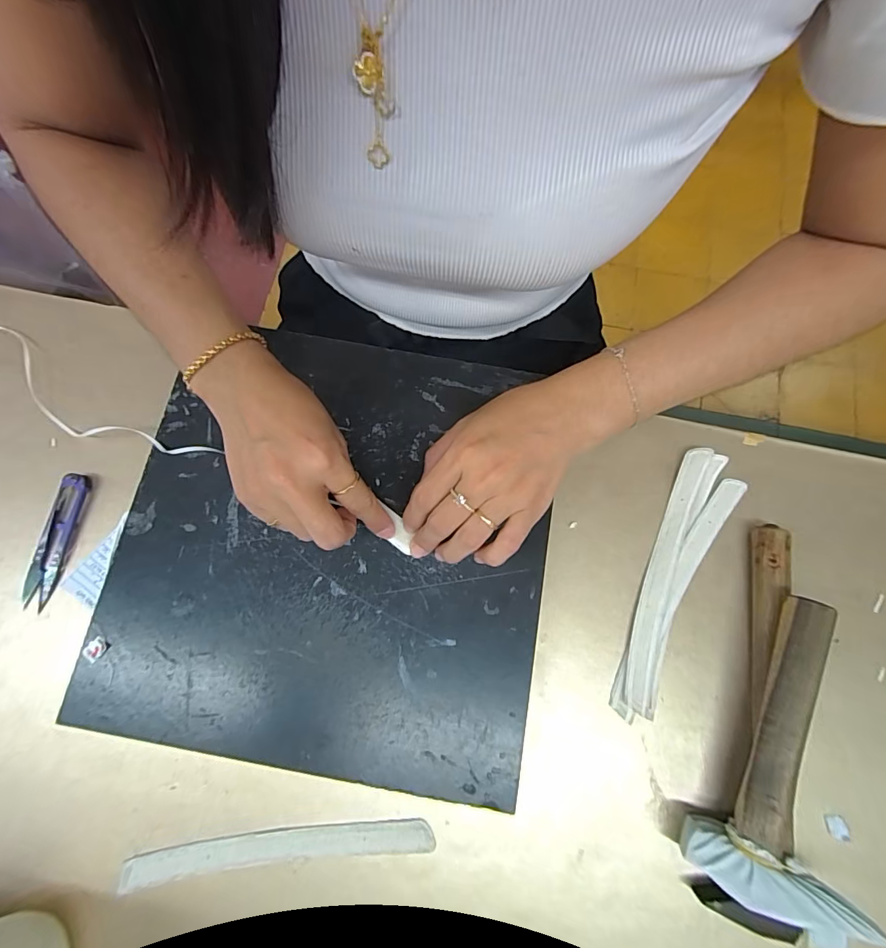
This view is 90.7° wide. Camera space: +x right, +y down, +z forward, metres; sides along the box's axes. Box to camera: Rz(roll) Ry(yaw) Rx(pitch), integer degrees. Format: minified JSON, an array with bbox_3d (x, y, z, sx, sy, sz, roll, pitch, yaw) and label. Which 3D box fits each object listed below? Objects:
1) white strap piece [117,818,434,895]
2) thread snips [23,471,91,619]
[{"bbox_3d":[-0.107,0.246,0.286,0.198,0.004,0.022,-6,76,-2],"label":"white strap piece"},{"bbox_3d":[-0.294,0.050,0.331,0.020,0.009,0.099,9,76,2],"label":"thread snips"}]

